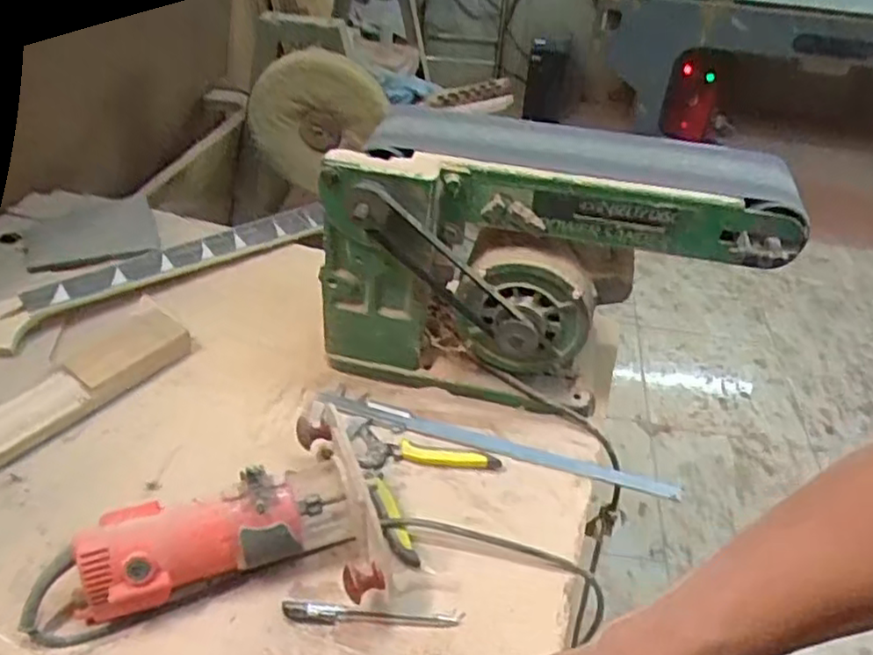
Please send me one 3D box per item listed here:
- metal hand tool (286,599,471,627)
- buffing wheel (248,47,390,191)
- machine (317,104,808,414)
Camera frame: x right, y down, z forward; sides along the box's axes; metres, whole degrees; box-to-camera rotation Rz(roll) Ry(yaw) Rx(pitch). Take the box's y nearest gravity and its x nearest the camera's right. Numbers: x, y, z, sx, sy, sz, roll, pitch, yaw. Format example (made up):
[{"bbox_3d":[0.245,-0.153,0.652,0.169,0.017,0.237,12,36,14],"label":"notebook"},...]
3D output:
[{"bbox_3d":[-0.052,0.236,0.559,0.148,0.013,0.019,4,39,-1],"label":"metal hand tool"},{"bbox_3d":[-0.215,-0.375,1.241,0.243,0.244,0.038,7,39,3],"label":"buffing wheel"},{"bbox_3d":[0.105,-0.055,0.714,0.428,0.279,0.179,10,40,6],"label":"machine"}]

